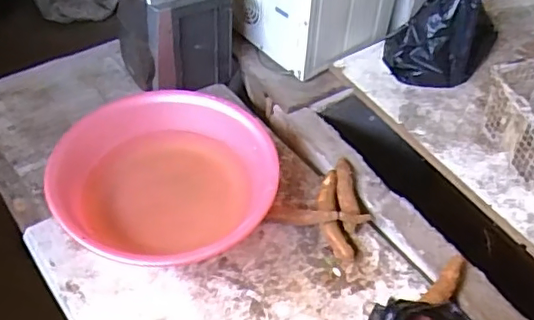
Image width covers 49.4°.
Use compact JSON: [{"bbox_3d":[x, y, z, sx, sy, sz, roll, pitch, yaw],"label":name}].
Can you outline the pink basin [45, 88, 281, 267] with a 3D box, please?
[{"bbox_3d":[-0.190,0.029,1.139,0.416,0.126,0.374,6,48,4],"label":"pink basin"}]

